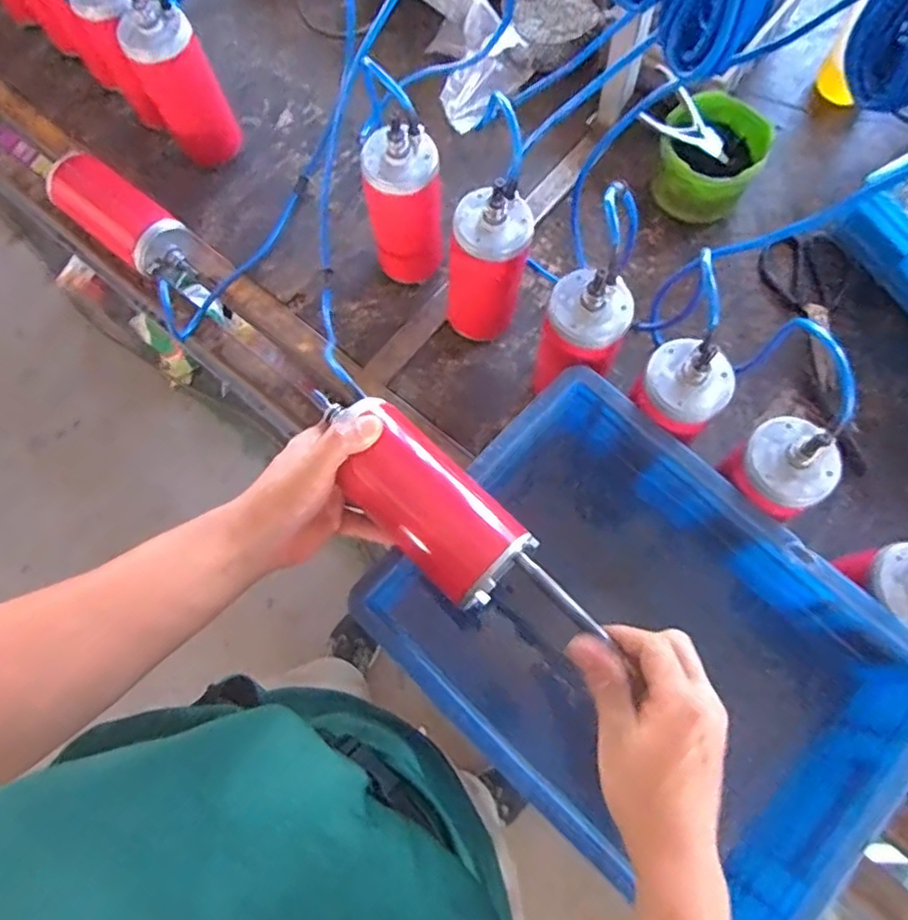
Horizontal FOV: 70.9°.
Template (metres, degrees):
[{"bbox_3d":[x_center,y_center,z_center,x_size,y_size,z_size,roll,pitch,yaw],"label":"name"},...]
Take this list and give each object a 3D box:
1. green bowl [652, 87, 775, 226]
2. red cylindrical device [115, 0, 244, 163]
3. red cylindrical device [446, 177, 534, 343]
[{"bbox_3d":[0.297,-0.348,0.750,0.114,0.082,0.124,-1,73,2],"label":"green bowl"},{"bbox_3d":[-0.307,-0.418,0.740,0.079,0.184,0.068,-25,73,-6],"label":"red cylindrical device"},{"bbox_3d":[0.035,-0.198,0.657,0.081,0.193,0.094,10,73,5],"label":"red cylindrical device"}]

